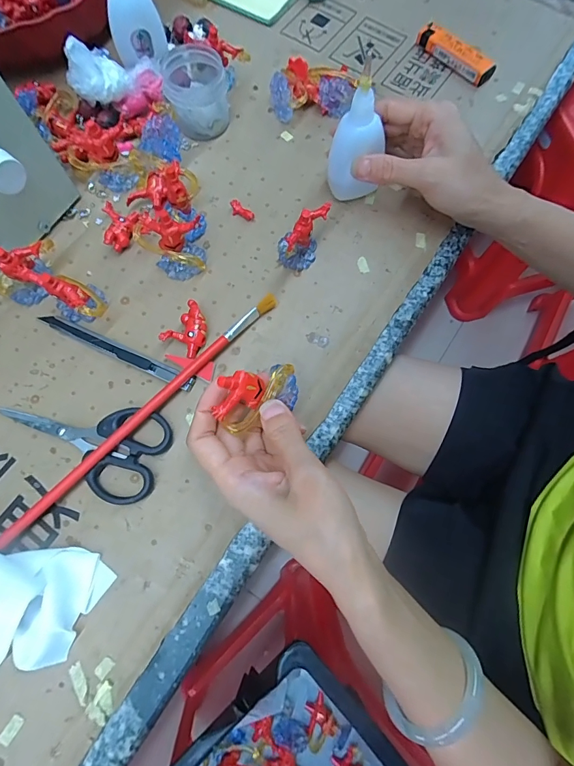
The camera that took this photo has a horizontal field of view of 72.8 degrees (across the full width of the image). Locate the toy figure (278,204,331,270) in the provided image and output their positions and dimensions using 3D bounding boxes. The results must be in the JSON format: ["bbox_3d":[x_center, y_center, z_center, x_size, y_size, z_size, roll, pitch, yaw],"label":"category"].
[{"bbox_3d":[0.012,-0.114,0.300,0.036,0.051,0.032,4,75,0],"label":"toy figure"}]

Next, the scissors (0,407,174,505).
[{"bbox_3d":[-0.149,0.040,0.278,0.126,0.011,0.064,16,75,3],"label":"scissors"}]

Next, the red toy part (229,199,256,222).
[{"bbox_3d":[-0.039,-0.147,0.334,0.025,0.007,0.011,42,78,9],"label":"red toy part"}]

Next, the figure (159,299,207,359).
[{"bbox_3d":[-0.074,-0.040,0.298,0.029,0.017,0.036,33,77,7],"label":"figure"}]

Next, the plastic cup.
[{"bbox_3d":[-0.078,-0.255,0.340,0.050,0.041,0.059,-4,75,-3],"label":"plastic cup"}]

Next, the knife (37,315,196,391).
[{"bbox_3d":[-0.131,-0.025,0.297,0.132,0.010,0.012,24,76,5],"label":"knife"}]

